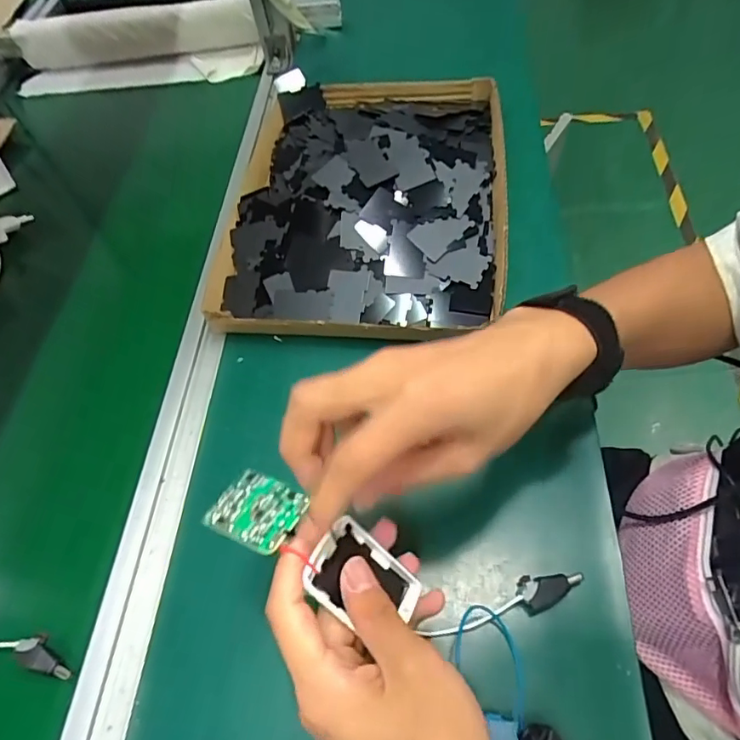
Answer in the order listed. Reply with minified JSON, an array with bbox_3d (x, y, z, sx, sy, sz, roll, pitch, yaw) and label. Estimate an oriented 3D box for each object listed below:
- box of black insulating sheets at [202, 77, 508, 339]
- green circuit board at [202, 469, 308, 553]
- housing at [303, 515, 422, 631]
[{"bbox_3d":[-0.006,-0.186,0.511,0.271,0.064,0.358,2,59,4],"label":"box of black insulating sheets"},{"bbox_3d":[-0.056,0.068,0.257,0.053,0.004,0.035,7,46,38],"label":"green circuit board"},{"bbox_3d":[-0.004,0.102,0.257,0.060,0.007,0.039,46,54,-16],"label":"housing"}]

